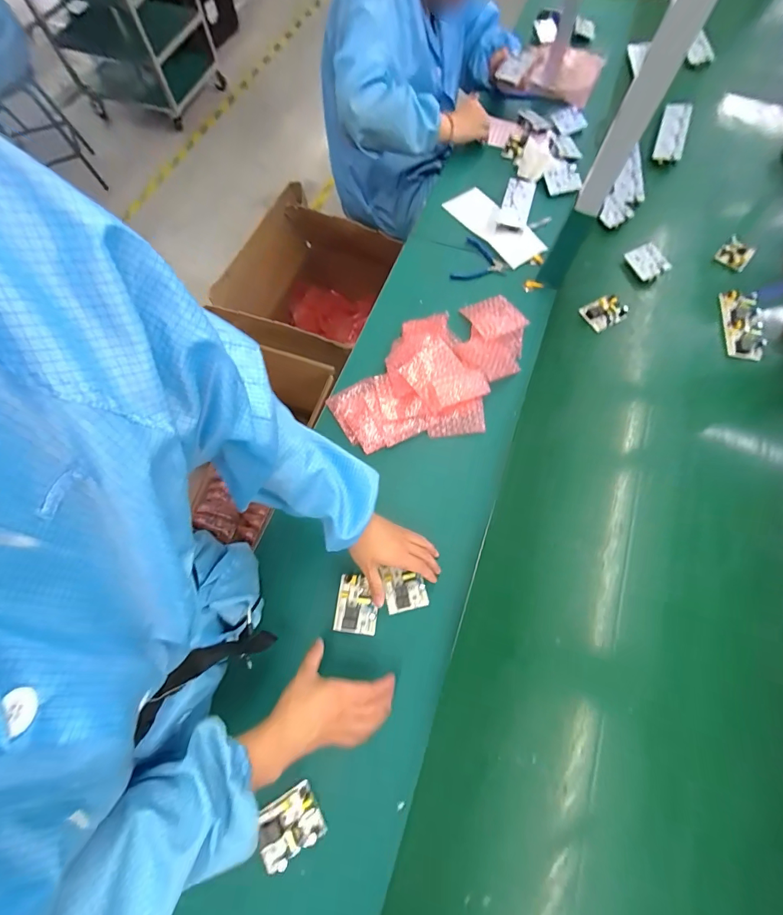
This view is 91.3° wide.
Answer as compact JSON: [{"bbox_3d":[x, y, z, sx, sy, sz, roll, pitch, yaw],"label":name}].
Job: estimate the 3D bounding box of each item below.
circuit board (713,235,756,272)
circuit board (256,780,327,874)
[{"bbox_3d":[0.792,-0.469,0.883,0.075,0.051,0.012,26,28,-4],"label":"circuit board"},{"bbox_3d":[-0.132,0.471,0.487,0.080,0.023,0.060,-29,72,-11],"label":"circuit board"}]

